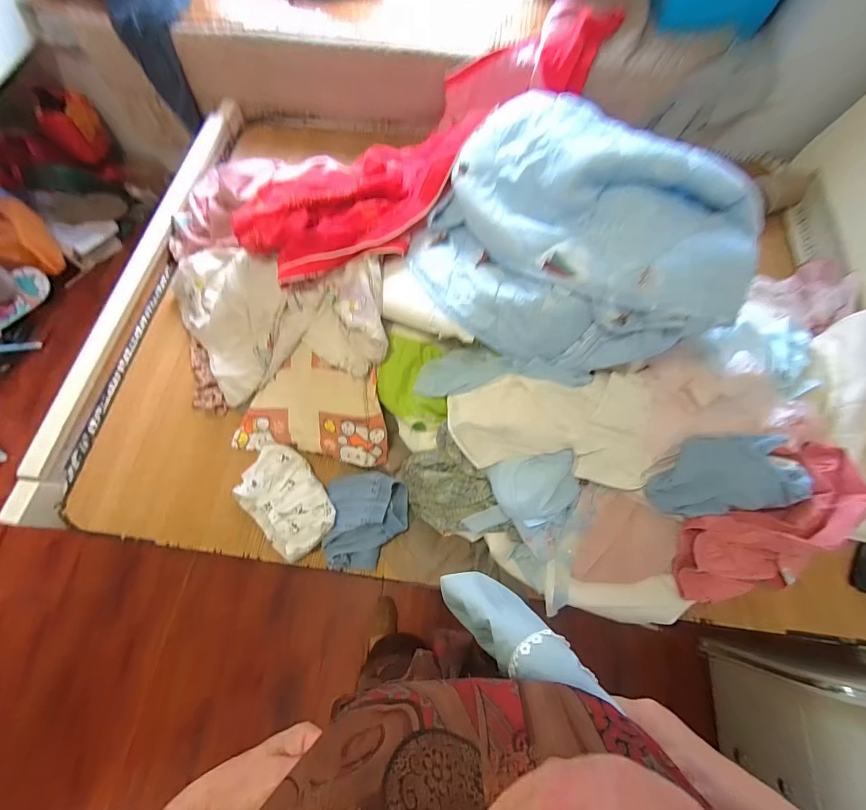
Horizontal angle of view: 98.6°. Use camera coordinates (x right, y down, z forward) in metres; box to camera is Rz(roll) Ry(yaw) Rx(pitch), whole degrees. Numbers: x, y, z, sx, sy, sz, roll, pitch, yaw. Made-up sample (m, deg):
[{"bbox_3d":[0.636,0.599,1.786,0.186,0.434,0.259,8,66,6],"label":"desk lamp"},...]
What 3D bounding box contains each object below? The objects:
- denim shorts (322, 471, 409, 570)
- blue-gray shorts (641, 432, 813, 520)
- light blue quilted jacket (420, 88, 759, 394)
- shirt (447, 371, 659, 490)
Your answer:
[{"bbox_3d":[-0.149,0.262,0.854,0.182,0.068,0.204,-3,69,0],"label":"denim shorts"},{"bbox_3d":[0.609,0.150,0.786,0.308,0.093,0.153,-3,69,0],"label":"blue-gray shorts"},{"bbox_3d":[0.237,-0.304,0.736,0.548,0.326,0.465,0,69,1],"label":"light blue quilted jacket"},{"bbox_3d":[0.248,0.047,0.788,0.425,0.045,0.226,4,104,2],"label":"shirt"}]

